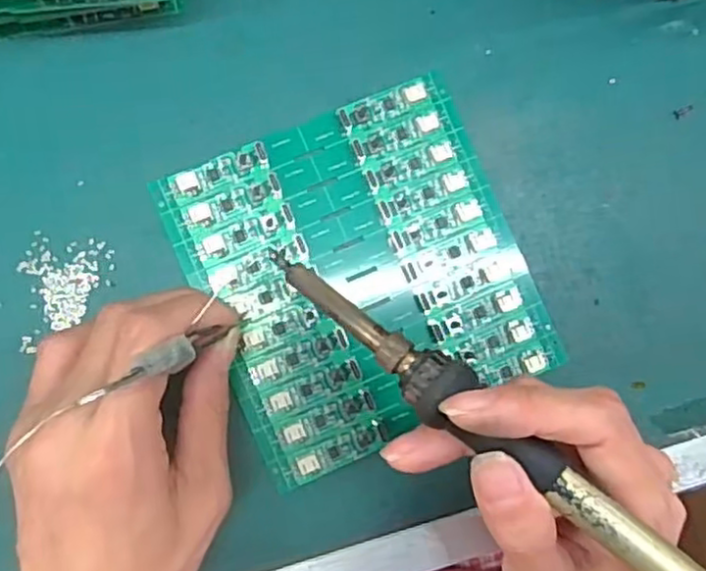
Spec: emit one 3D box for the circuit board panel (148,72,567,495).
[{"bbox_3d":[0.005,-0.005,0.296,0.131,0.006,0.137,-23,90,-7],"label":"circuit board panel"}]

